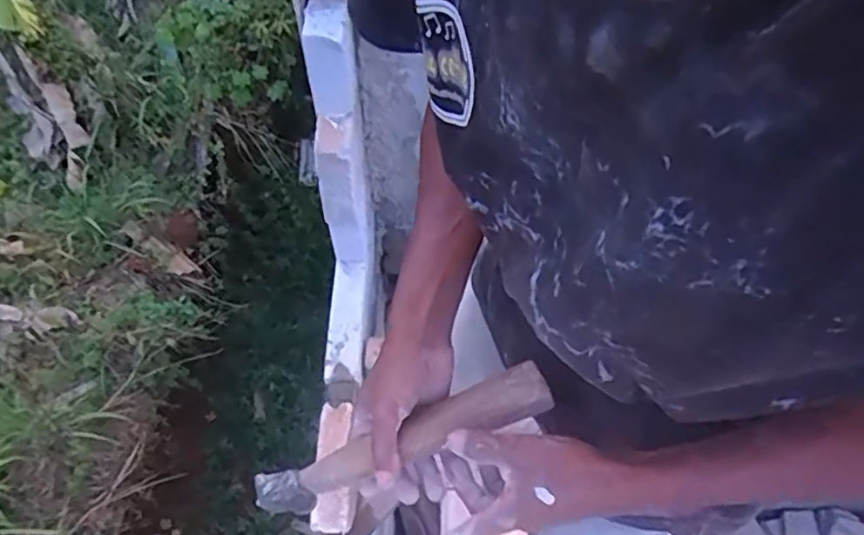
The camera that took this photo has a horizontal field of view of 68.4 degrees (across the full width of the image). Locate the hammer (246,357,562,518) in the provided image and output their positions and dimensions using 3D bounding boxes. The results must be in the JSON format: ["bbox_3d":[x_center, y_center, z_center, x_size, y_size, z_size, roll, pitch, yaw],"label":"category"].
[{"bbox_3d":[-0.024,0.140,0.520,0.248,0.051,0.038,-24,59,2],"label":"hammer"}]

